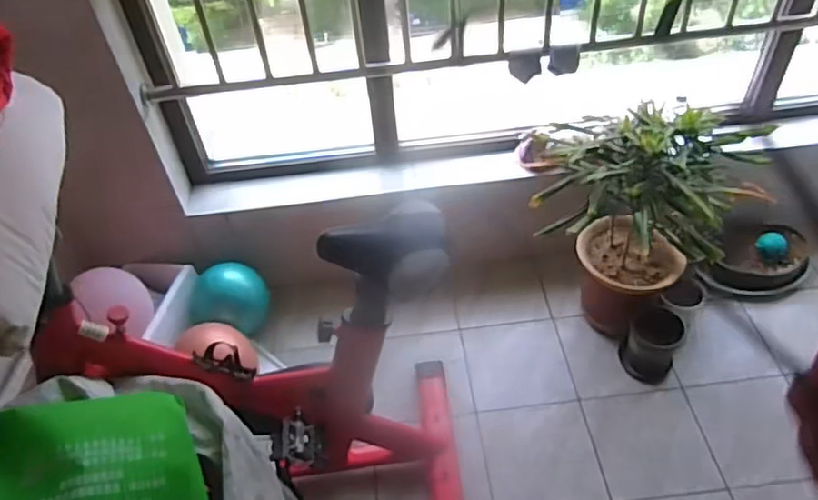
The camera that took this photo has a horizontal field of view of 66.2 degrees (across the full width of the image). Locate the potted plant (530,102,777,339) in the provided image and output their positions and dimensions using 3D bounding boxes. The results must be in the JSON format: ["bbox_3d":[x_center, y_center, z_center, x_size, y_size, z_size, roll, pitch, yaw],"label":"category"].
[{"bbox_3d":[0.564,-0.057,1.714,0.434,0.663,0.538,-20,48,-13],"label":"potted plant"}]

